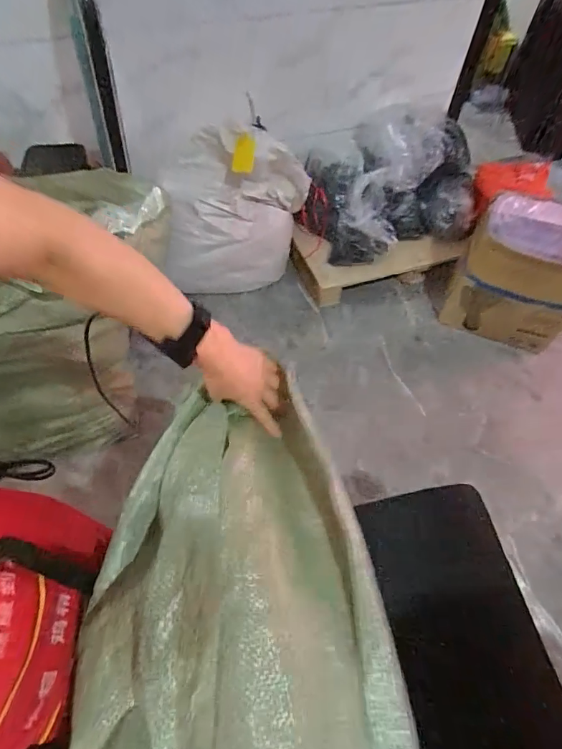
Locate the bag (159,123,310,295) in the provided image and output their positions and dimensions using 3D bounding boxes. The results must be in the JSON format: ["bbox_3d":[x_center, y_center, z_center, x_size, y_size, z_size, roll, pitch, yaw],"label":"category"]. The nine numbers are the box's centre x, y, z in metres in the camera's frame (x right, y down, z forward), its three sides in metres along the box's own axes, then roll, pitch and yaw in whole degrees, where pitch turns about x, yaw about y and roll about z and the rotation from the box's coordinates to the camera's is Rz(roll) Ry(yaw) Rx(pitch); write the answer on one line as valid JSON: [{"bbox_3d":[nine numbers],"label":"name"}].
[{"bbox_3d":[-0.163,-0.563,1.469,0.521,0.502,0.222,-4,58,-5],"label":"bag"}]

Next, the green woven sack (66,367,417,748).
[{"bbox_3d":[-0.038,0.231,0.361,0.286,0.120,0.437,0,57,-2],"label":"green woven sack"}]

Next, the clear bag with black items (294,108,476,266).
[{"bbox_3d":[0.421,-0.723,1.578,0.624,0.429,0.361,-20,60,-14],"label":"clear bag with black items"}]

